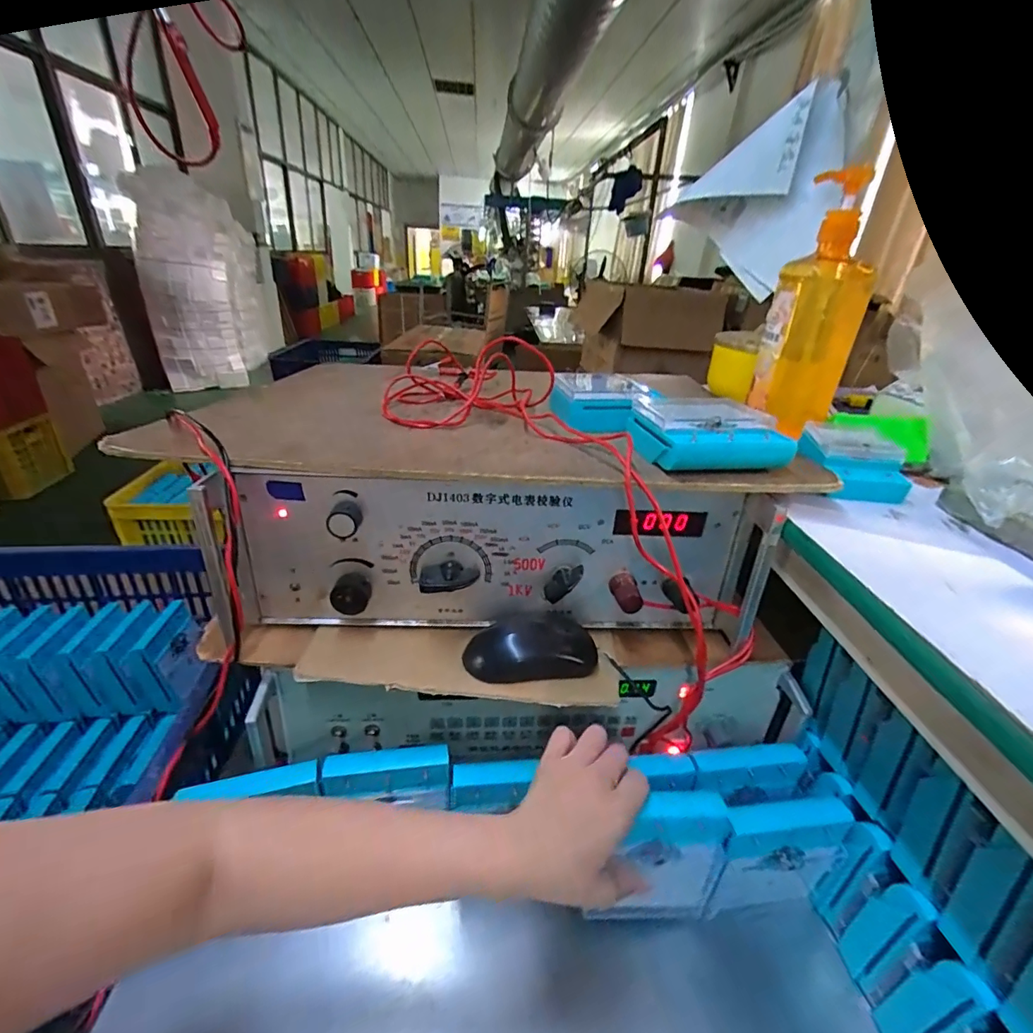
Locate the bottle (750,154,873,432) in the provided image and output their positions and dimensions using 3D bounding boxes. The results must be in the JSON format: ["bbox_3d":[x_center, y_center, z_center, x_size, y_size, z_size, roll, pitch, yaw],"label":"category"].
[{"bbox_3d":[0.314,-0.212,0.518,0.092,0.258,0.058,6,34,5],"label":"bottle"}]

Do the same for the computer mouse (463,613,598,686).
[{"bbox_3d":[0.010,0.108,0.419,0.105,0.038,0.062,-3,28,-12],"label":"computer mouse"}]

